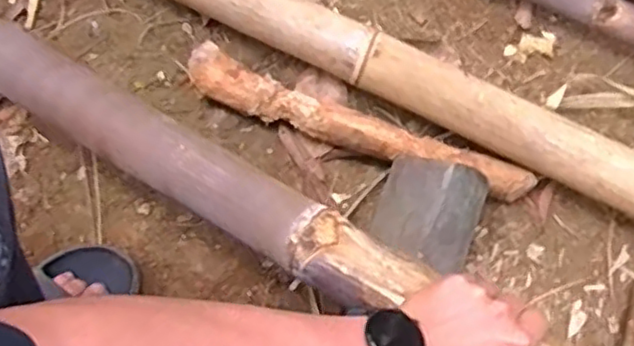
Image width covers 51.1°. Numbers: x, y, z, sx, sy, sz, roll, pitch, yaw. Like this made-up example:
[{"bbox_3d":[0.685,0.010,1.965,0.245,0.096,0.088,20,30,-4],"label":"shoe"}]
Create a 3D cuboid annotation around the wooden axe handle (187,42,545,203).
[{"bbox_3d":[0.042,-0.046,0.720,0.381,0.054,0.056,23,81,4],"label":"wooden axe handle"}]

